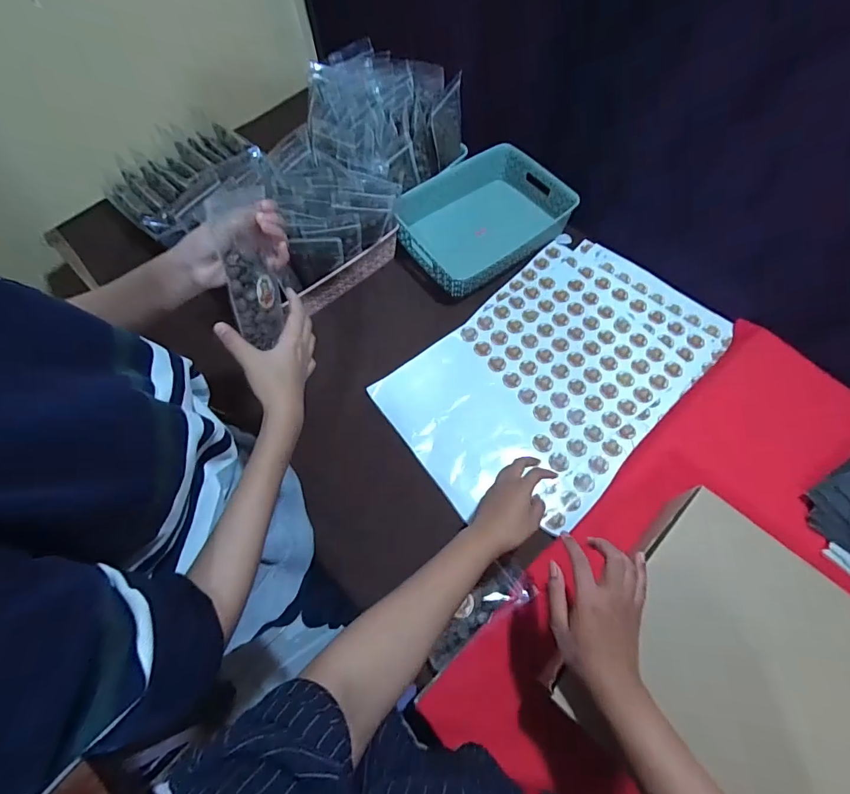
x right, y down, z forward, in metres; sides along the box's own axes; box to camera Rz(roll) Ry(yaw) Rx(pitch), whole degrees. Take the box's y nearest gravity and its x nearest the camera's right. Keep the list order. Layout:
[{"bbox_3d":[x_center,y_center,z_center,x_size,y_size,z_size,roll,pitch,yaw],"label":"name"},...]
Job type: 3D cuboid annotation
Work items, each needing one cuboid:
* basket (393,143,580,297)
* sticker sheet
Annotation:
[{"bbox_3d":[0.116,-0.363,0.871,0.326,0.079,0.240,-37,68,-15],"label":"basket"},{"bbox_3d":[0.232,-0.055,0.757,0.573,0.015,0.366,-40,69,-16],"label":"sticker sheet"}]

